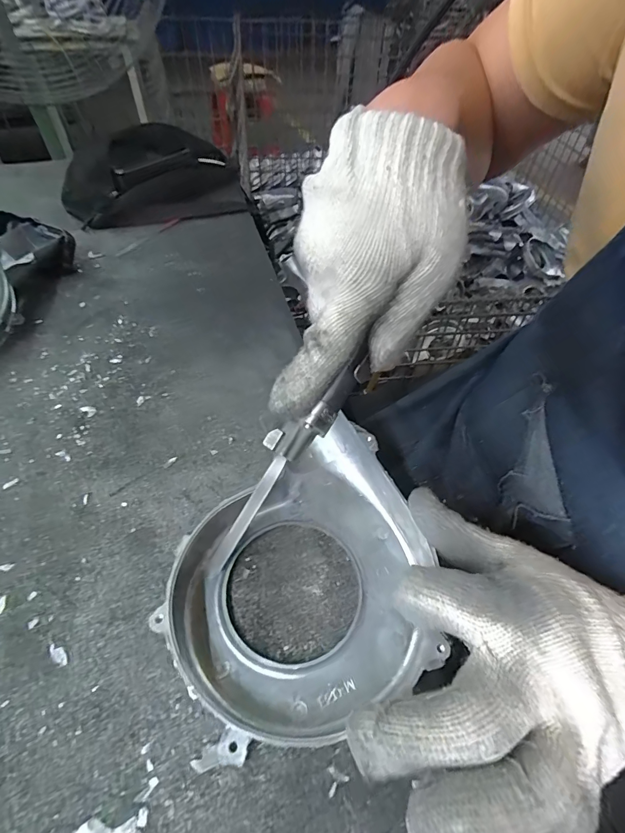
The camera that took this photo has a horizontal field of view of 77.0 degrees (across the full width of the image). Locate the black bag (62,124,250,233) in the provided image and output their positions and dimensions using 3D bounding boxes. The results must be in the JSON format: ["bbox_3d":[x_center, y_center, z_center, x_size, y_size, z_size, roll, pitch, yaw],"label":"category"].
[{"bbox_3d":[-0.240,-0.369,0.597,0.257,0.078,0.167,-17,52,-16],"label":"black bag"}]

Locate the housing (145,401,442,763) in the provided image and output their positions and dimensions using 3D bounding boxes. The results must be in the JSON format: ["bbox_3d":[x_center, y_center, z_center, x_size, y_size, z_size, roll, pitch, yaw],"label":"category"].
[{"bbox_3d":[-0.009,0.087,0.243,0.149,0.031,0.169,-13,51,-13],"label":"housing"}]

